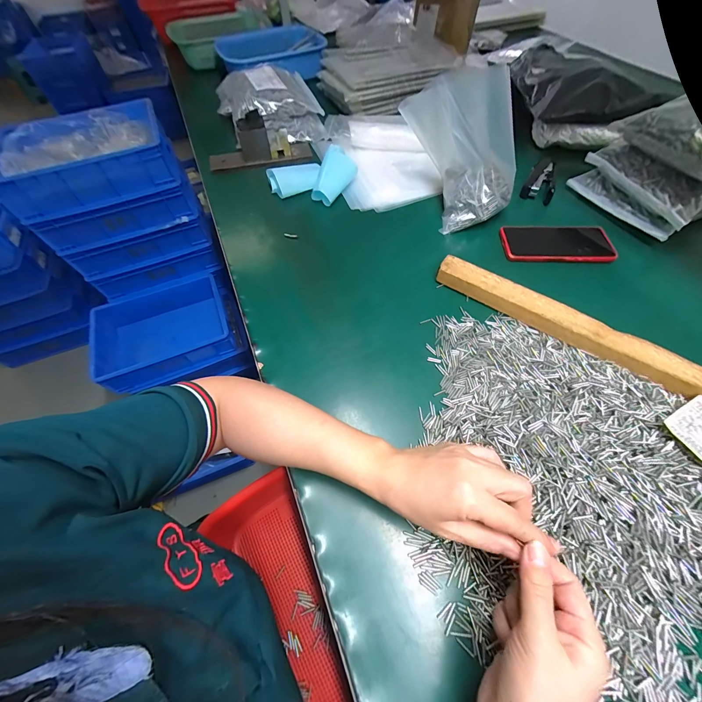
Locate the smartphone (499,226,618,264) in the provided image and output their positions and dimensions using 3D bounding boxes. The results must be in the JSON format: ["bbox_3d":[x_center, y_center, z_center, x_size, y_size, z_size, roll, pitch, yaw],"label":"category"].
[{"bbox_3d":[0.330,-0.178,0.488,0.166,0.011,0.084,5,61,7],"label":"smartphone"}]

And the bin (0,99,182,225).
[{"bbox_3d":[-0.728,-0.539,0.841,0.416,0.128,0.295,-24,61,-11],"label":"bin"}]

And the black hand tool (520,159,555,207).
[{"bbox_3d":[0.362,-0.321,0.573,0.054,0.036,0.106,25,64,17],"label":"black hand tool"}]

